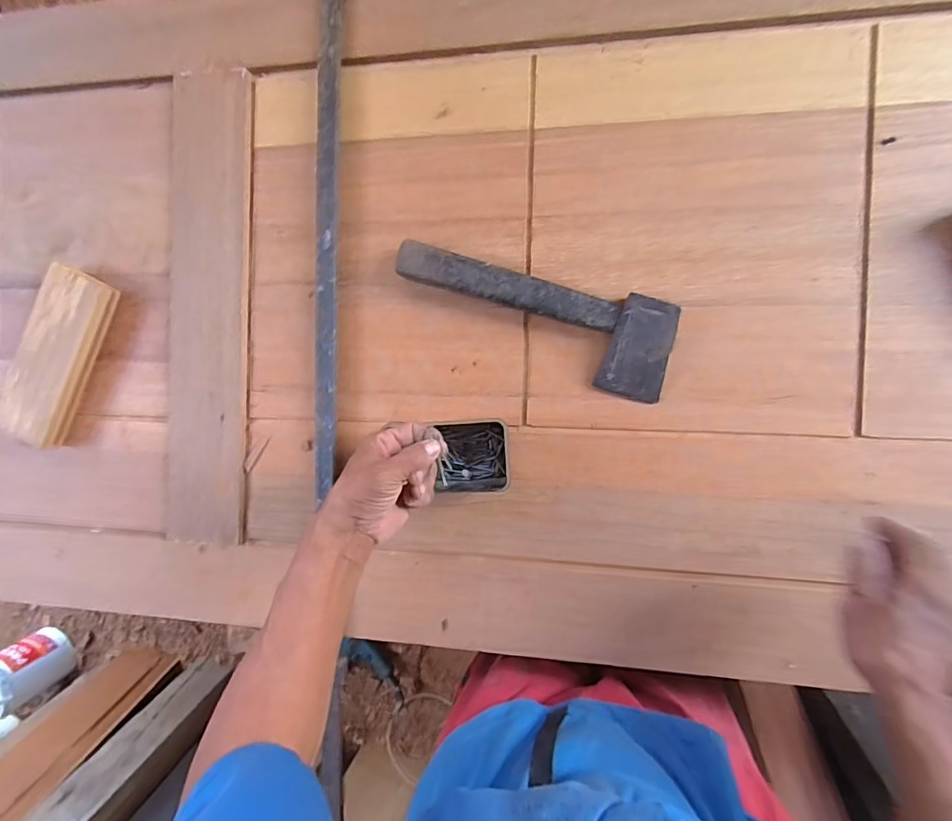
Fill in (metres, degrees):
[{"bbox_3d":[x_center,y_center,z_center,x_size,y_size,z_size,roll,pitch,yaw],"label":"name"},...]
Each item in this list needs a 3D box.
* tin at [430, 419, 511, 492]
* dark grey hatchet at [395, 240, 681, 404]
[{"bbox_3d":[-0.003,0.050,0.558,0.085,0.054,0.077,-2,91,9],"label":"tin"},{"bbox_3d":[0.064,-0.114,0.552,0.331,0.034,0.105,22,95,8],"label":"dark grey hatchet"}]

